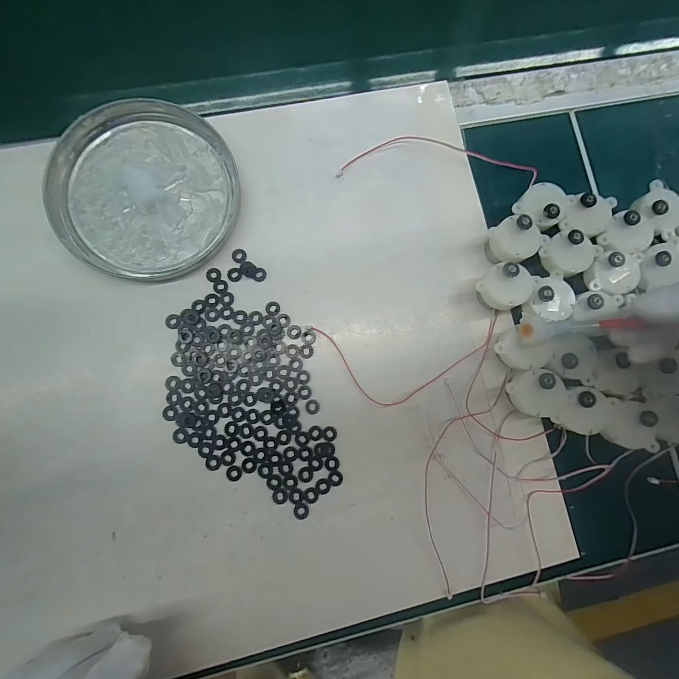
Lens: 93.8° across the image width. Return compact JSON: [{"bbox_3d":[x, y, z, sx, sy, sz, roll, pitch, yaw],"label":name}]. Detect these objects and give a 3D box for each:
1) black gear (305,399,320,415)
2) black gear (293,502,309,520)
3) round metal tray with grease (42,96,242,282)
[{"bbox_3d":[-0.019,0.049,0.228,0.011,0.004,0.010,-3,84,-4],"label":"black gear"},{"bbox_3d":[-0.026,0.119,0.218,0.010,0.004,0.011,0,84,-4],"label":"black gear"},{"bbox_3d":[-0.141,-0.109,0.231,0.126,0.017,0.125,0,84,-4],"label":"round metal tray with grease"}]

